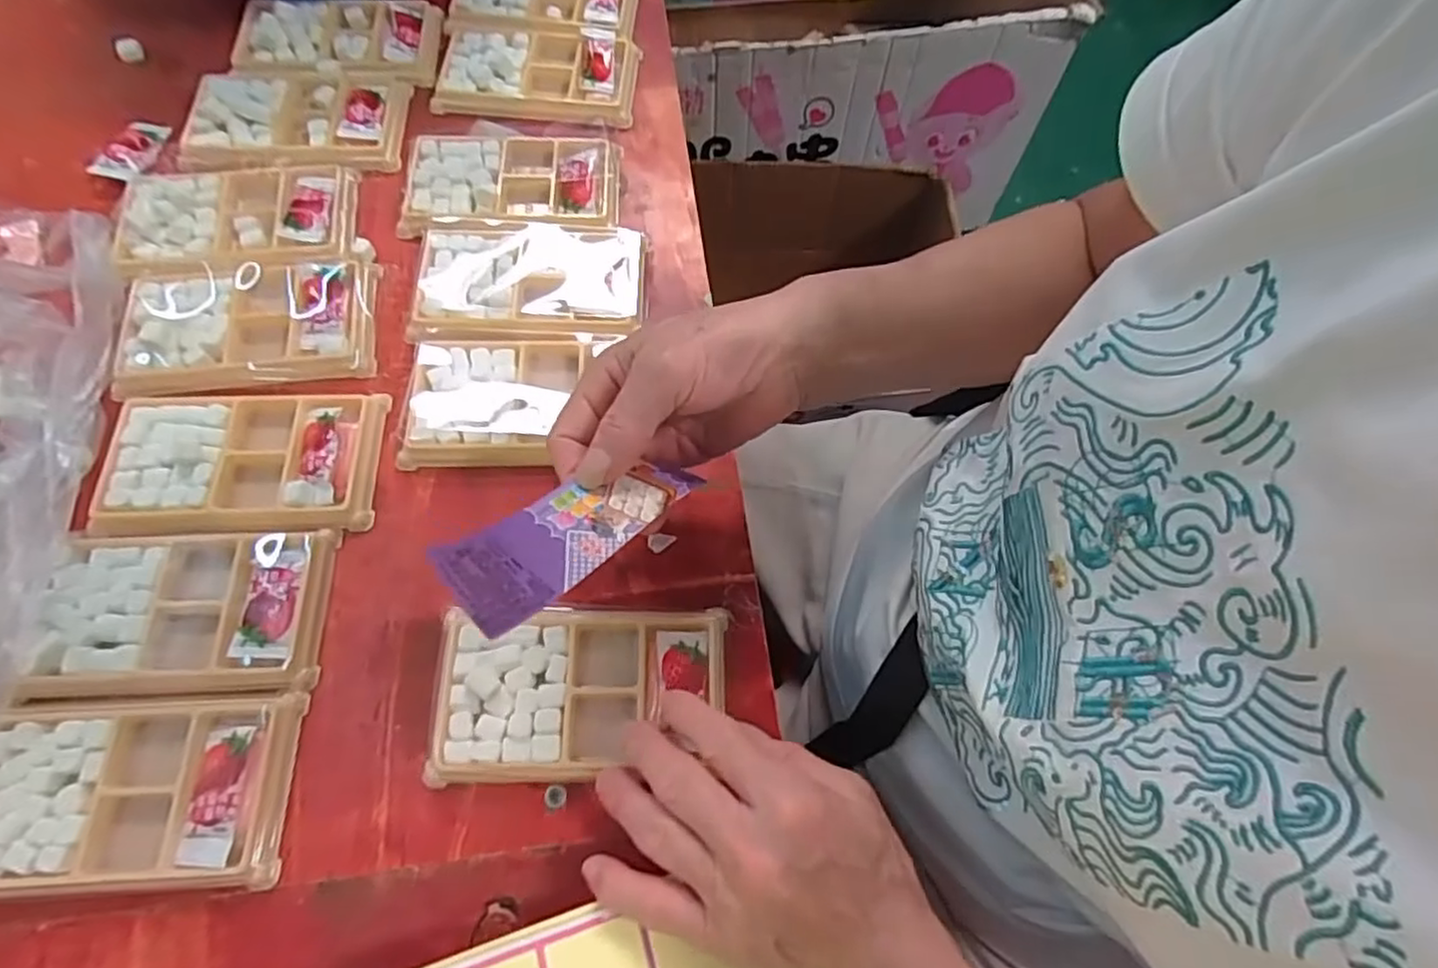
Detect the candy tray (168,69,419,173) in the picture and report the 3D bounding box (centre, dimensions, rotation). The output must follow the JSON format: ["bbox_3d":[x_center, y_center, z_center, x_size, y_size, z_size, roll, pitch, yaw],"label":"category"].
[{"bbox_3d":[-0.282,-0.244,0.462,0.133,0.017,0.089,0,67,-3],"label":"candy tray"}]

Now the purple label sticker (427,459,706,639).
[{"bbox_3d":[-0.053,0.015,0.269,0.038,0.010,0.114,43,42,14],"label":"purple label sticker"}]

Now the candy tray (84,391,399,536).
[{"bbox_3d":[-0.253,-0.014,0.370,0.135,0.013,0.078,-2,67,-5],"label":"candy tray"}]

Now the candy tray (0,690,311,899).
[{"bbox_3d":[-0.259,0.136,0.310,0.132,0.013,0.079,-1,67,-4],"label":"candy tray"}]

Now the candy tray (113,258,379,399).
[{"bbox_3d":[-0.270,-0.095,0.404,0.132,0.019,0.080,-8,68,-7],"label":"candy tray"}]

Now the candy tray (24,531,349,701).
[{"bbox_3d":[-0.260,0.060,0.342,0.126,0.013,0.079,-1,67,-4],"label":"candy tray"}]

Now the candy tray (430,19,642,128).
[{"bbox_3d":[-0.129,-0.296,0.499,0.138,0.017,0.086,4,67,-2],"label":"candy tray"}]

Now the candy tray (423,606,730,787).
[{"bbox_3d":[-0.065,0.099,0.337,0.134,0.015,0.077,-1,67,-3],"label":"candy tray"}]

